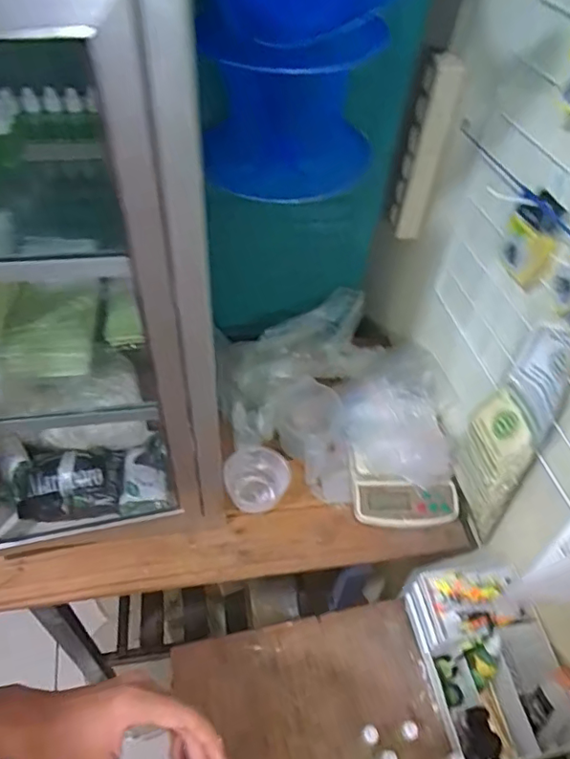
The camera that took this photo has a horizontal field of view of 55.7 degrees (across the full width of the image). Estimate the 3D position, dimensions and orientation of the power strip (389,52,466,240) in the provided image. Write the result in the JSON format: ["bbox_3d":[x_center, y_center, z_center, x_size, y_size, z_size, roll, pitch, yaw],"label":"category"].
[{"bbox_3d":[0.201,-0.326,0.792,0.048,0.259,0.041,2,48,-3],"label":"power strip"}]

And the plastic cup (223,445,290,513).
[{"bbox_3d":[-0.045,0.155,0.827,0.084,0.064,0.091,2,48,-3],"label":"plastic cup"}]

